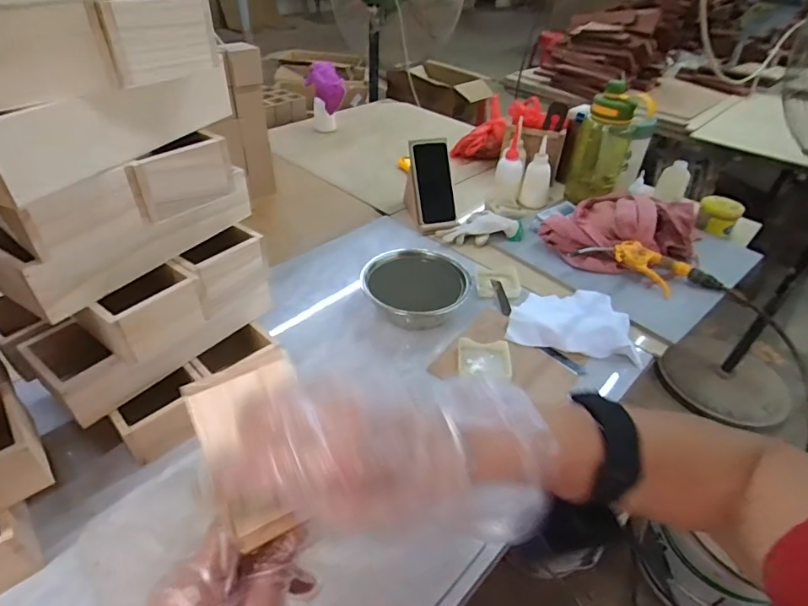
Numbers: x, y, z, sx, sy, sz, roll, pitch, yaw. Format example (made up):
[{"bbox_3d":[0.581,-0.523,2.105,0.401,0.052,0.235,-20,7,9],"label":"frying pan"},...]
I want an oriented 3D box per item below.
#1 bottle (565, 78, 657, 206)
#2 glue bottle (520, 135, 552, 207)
[{"bbox_3d":[0.435,-0.330,1.024,0.118,0.254,0.120,9,39,8],"label":"bottle"},{"bbox_3d":[0.303,-0.286,1.064,0.063,0.138,0.051,12,40,12],"label":"glue bottle"}]

